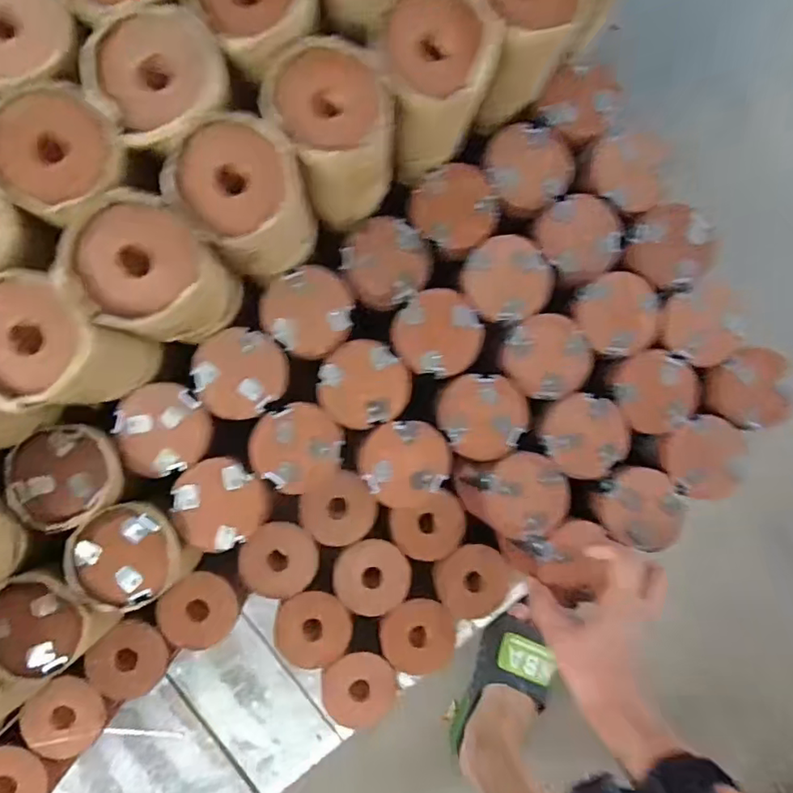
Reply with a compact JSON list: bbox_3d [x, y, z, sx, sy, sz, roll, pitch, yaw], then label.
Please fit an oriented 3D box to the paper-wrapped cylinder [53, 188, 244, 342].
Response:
[{"bbox_3d":[-0.178,-0.087,0.422,0.096,0.104,0.087,36,85,-5],"label":"paper-wrapped cylinder"}]

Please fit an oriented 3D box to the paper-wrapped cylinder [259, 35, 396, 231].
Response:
[{"bbox_3d":[-0.049,-0.198,0.444,0.084,0.108,0.101,-34,93,-7],"label":"paper-wrapped cylinder"}]

